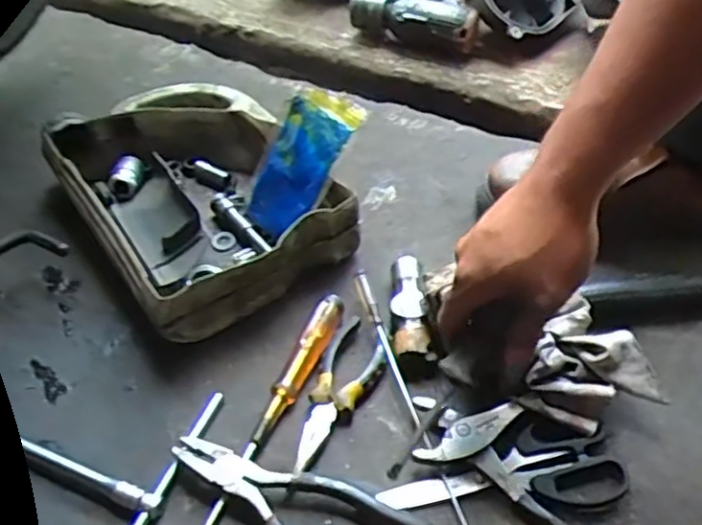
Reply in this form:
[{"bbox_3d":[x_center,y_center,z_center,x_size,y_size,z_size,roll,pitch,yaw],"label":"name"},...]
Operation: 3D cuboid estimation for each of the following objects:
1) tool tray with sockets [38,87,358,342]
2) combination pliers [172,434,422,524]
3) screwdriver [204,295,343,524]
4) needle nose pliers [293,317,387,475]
[{"bbox_3d":[-0.159,-0.074,0.671,0.201,0.077,0.298,-31,56,-19],"label":"tool tray with sockets"},{"bbox_3d":[-0.045,0.182,0.481,0.191,0.023,0.069,18,56,18],"label":"combination pliers"},{"bbox_3d":[-0.066,0.126,0.530,0.022,0.023,0.244,18,56,18],"label":"screwdriver"},{"bbox_3d":[-0.014,0.108,0.546,0.048,0.016,0.135,23,57,21],"label":"needle nose pliers"}]

